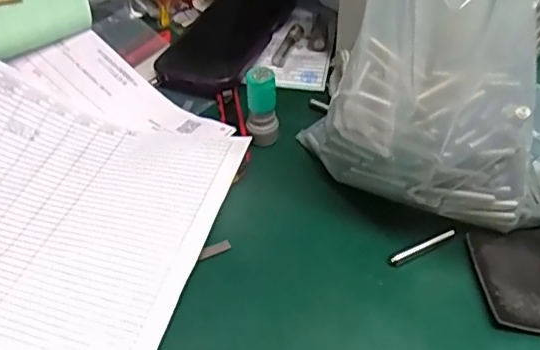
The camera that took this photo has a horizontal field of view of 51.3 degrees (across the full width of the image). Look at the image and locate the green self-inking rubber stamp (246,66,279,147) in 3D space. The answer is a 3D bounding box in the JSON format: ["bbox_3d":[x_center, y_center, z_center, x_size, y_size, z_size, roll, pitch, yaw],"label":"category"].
[{"bbox_3d":[-0.005,-0.050,0.415,0.022,0.054,0.026,-3,45,-2],"label":"green self-inking rubber stamp"}]

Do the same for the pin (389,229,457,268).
[{"bbox_3d":[0.098,0.046,0.360,0.052,0.006,0.005,-22,49,-19],"label":"pin"}]

